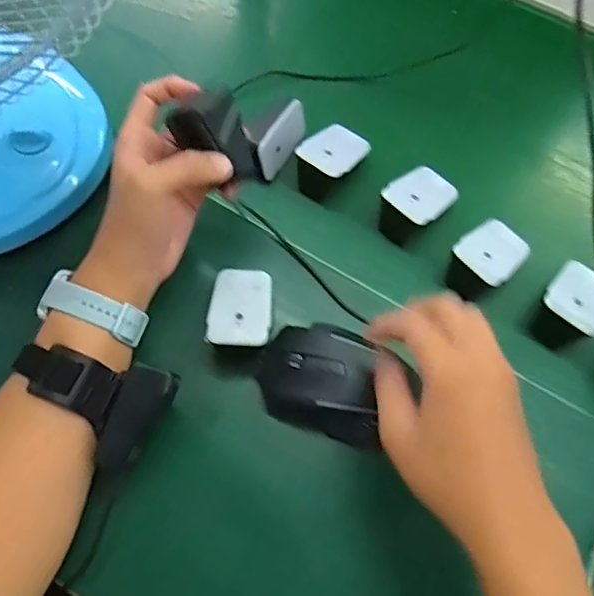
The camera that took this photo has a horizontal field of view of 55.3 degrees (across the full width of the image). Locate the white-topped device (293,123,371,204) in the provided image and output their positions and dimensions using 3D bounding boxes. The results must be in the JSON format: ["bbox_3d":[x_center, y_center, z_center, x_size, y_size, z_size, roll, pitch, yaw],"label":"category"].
[{"bbox_3d":[0.032,-0.123,0.502,0.049,0.038,0.069,42,71,15],"label":"white-topped device"}]

